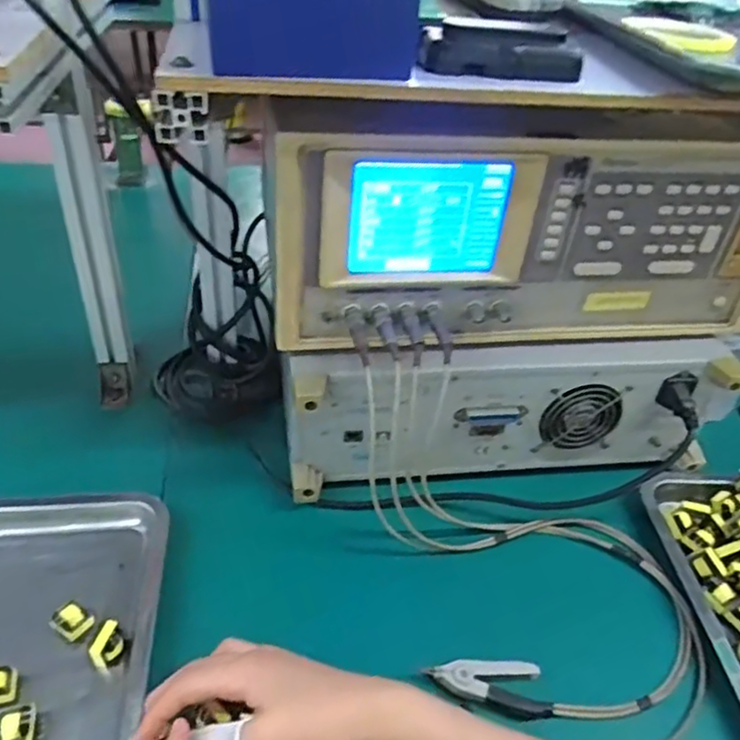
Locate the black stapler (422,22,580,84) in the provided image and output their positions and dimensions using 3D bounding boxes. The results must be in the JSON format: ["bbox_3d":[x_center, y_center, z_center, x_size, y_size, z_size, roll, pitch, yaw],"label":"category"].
[{"bbox_3d":[0.088,-0.211,0.434,0.104,0.026,0.035,2,38,-4],"label":"black stapler"}]

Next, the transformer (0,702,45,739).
[{"bbox_3d":[-0.225,0.230,0.420,0.025,0.023,0.024,-11,41,-20],"label":"transformer"}]

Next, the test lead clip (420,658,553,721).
[{"bbox_3d":[0.084,0.225,0.464,0.086,0.011,0.038,6,38,1],"label":"test lead clip"}]

